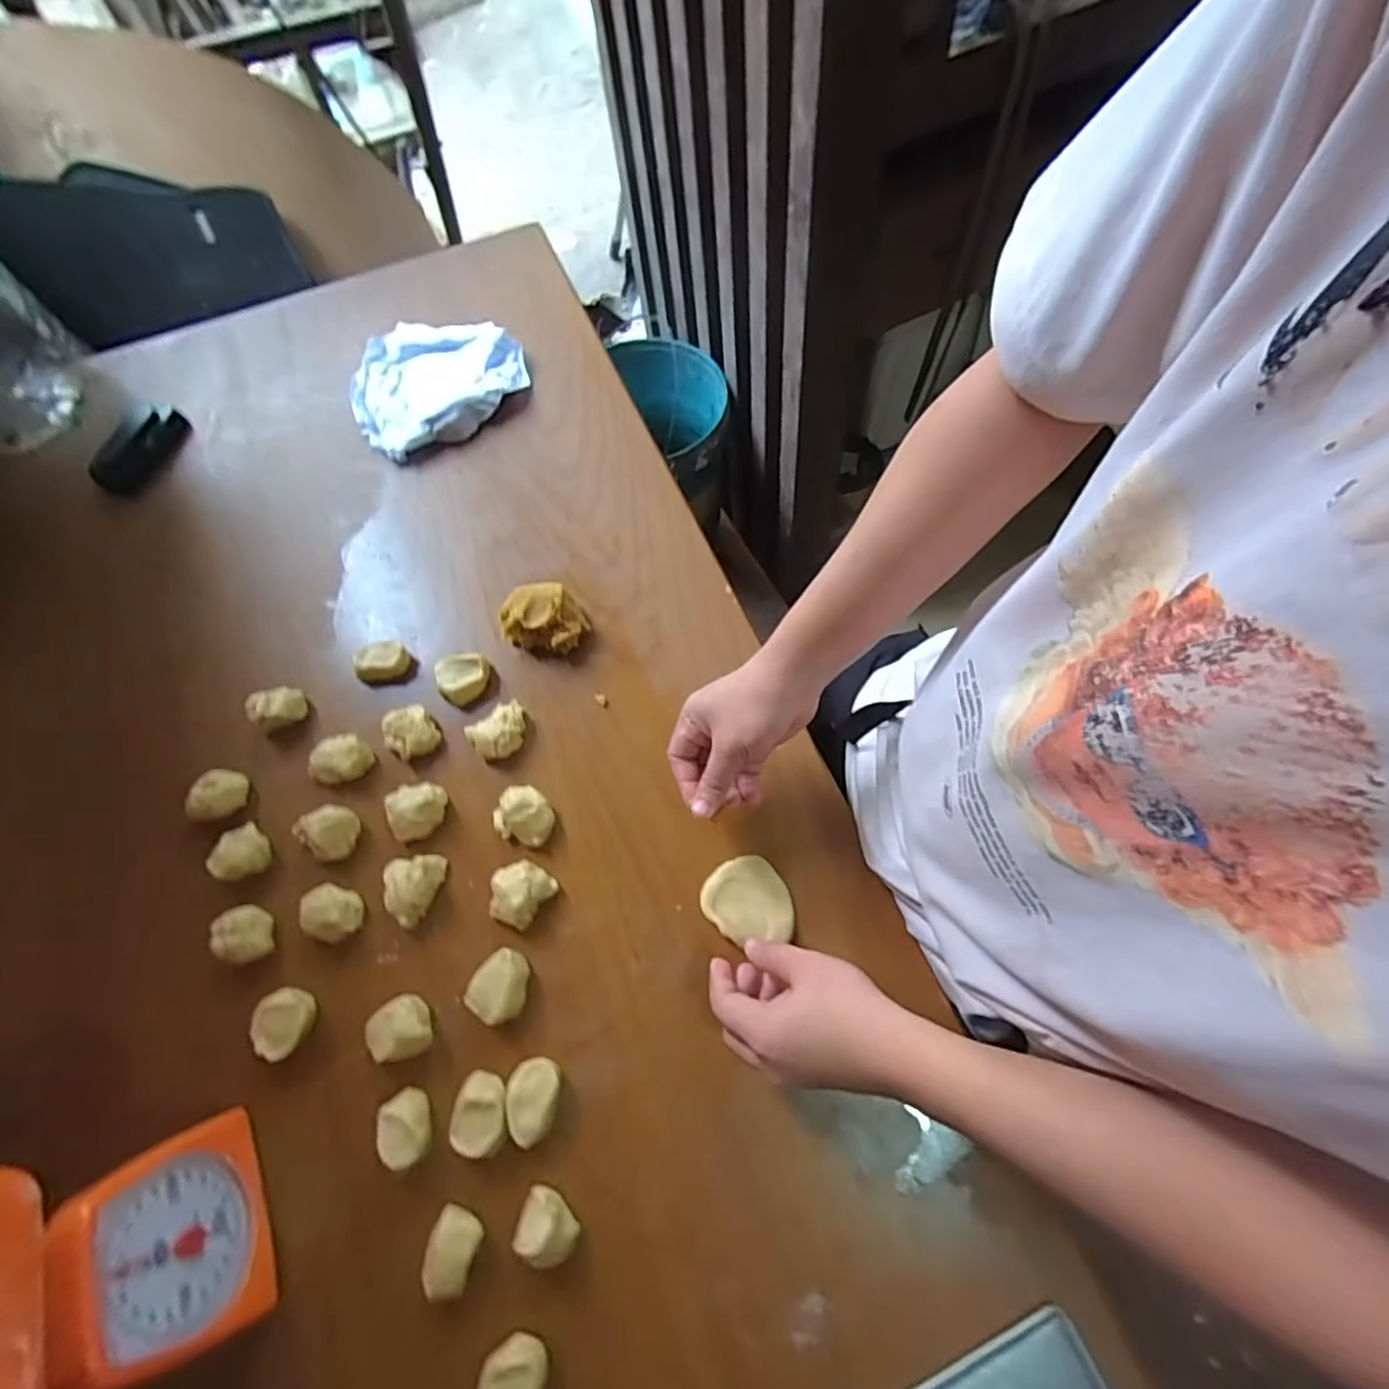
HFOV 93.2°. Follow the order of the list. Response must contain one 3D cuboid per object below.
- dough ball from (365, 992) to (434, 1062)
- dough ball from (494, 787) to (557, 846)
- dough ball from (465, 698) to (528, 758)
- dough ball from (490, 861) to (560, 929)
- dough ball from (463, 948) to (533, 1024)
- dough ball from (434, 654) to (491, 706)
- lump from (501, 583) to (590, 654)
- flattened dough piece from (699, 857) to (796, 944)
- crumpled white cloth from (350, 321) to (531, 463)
[{"bbox_3d":[-0.216,0.241,0.474,0.044,0.024,0.042,-1,67,1],"label":"dough ball"},{"bbox_3d":[-0.138,0.096,0.532,0.048,0.023,0.043,13,68,7],"label":"dough ball"},{"bbox_3d":[-0.164,0.030,0.559,0.041,0.020,0.050,41,74,16],"label":"dough ball"},{"bbox_3d":[-0.138,0.153,0.509,0.043,0.023,0.045,-1,67,1],"label":"dough ball"},{"bbox_3d":[-0.142,0.215,0.485,0.041,0.020,0.048,30,71,13],"label":"dough ball"},{"bbox_3d":[-0.203,-0.013,0.579,0.044,0.025,0.040,-1,67,1],"label":"dough ball"},{"bbox_3d":[-0.135,-0.069,0.593,0.068,0.042,0.052,6,68,4],"label":"lump"},{"bbox_3d":[0.044,0.161,0.508,0.060,0.007,0.071,-43,73,-15],"label":"flattened dough piece"},{"bbox_3d":[-0.281,-0.348,0.713,0.183,0.018,0.164,-26,69,-9],"label":"crumpled white cloth"}]

